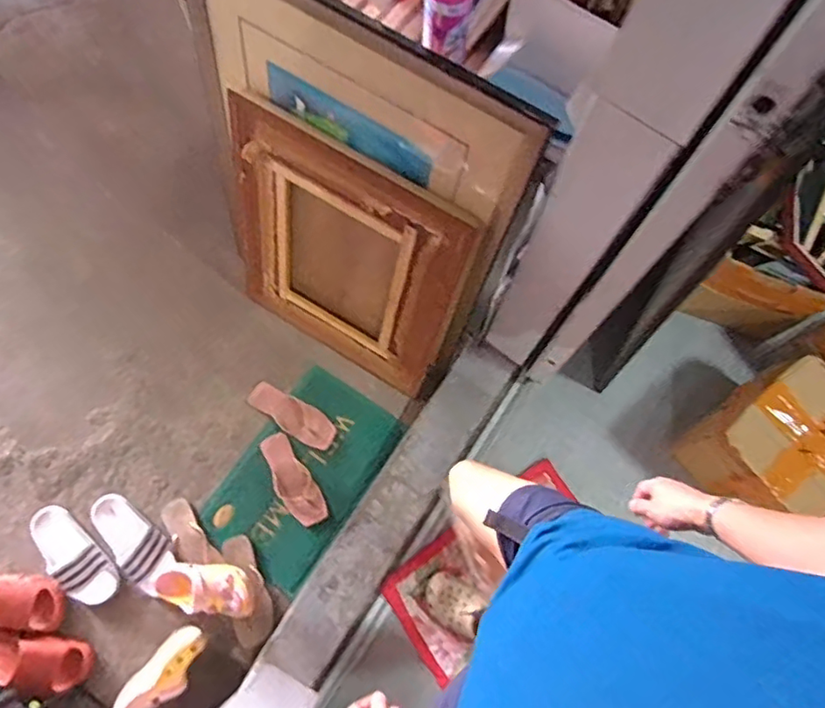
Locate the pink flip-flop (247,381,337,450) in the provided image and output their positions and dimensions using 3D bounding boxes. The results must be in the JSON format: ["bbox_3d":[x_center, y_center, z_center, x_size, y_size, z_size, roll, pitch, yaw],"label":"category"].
[{"bbox_3d":[-0.309,0.152,1.484,0.244,0.032,0.087,30,74,10],"label":"pink flip-flop"}]

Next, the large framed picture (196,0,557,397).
[{"bbox_3d":[-0.147,-0.273,1.209,0.645,0.851,0.070,31,57,8],"label":"large framed picture"}]

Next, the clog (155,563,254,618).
[{"bbox_3d":[-0.475,0.535,1.333,0.237,0.079,0.106,6,71,2],"label":"clog"}]

